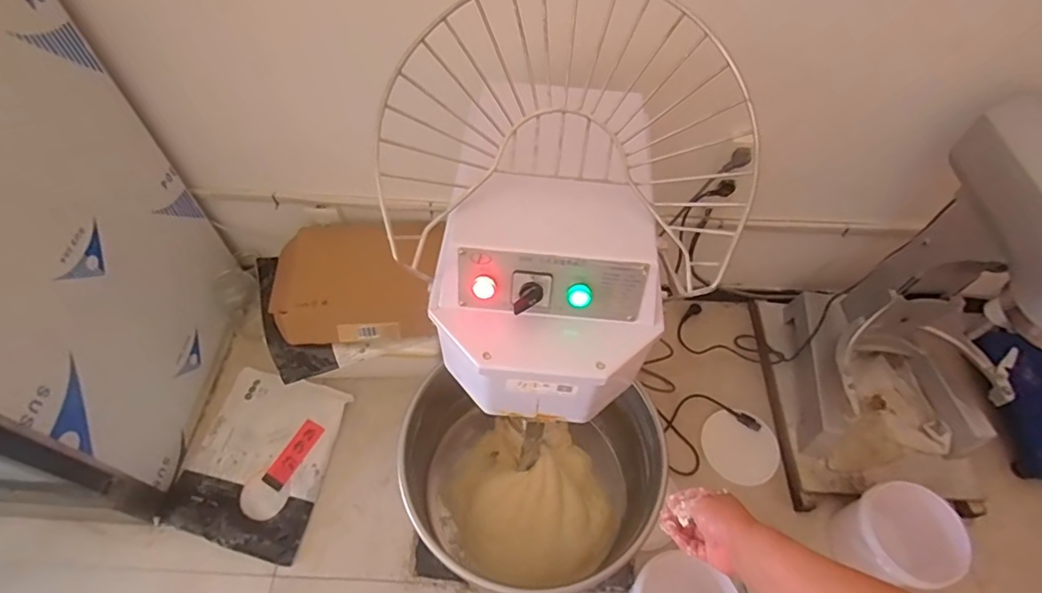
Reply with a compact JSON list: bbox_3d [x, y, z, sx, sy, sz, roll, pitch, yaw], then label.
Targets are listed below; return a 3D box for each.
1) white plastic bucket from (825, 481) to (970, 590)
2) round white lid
[{"bbox_3d":[0.741,0.487,1.076,0.165,0.188,0.173,1,56,-2],"label":"white plastic bucket"},{"bbox_3d":[0.521,0.362,1.274,0.171,0.017,0.155,9,65,17],"label":"round white lid"}]

